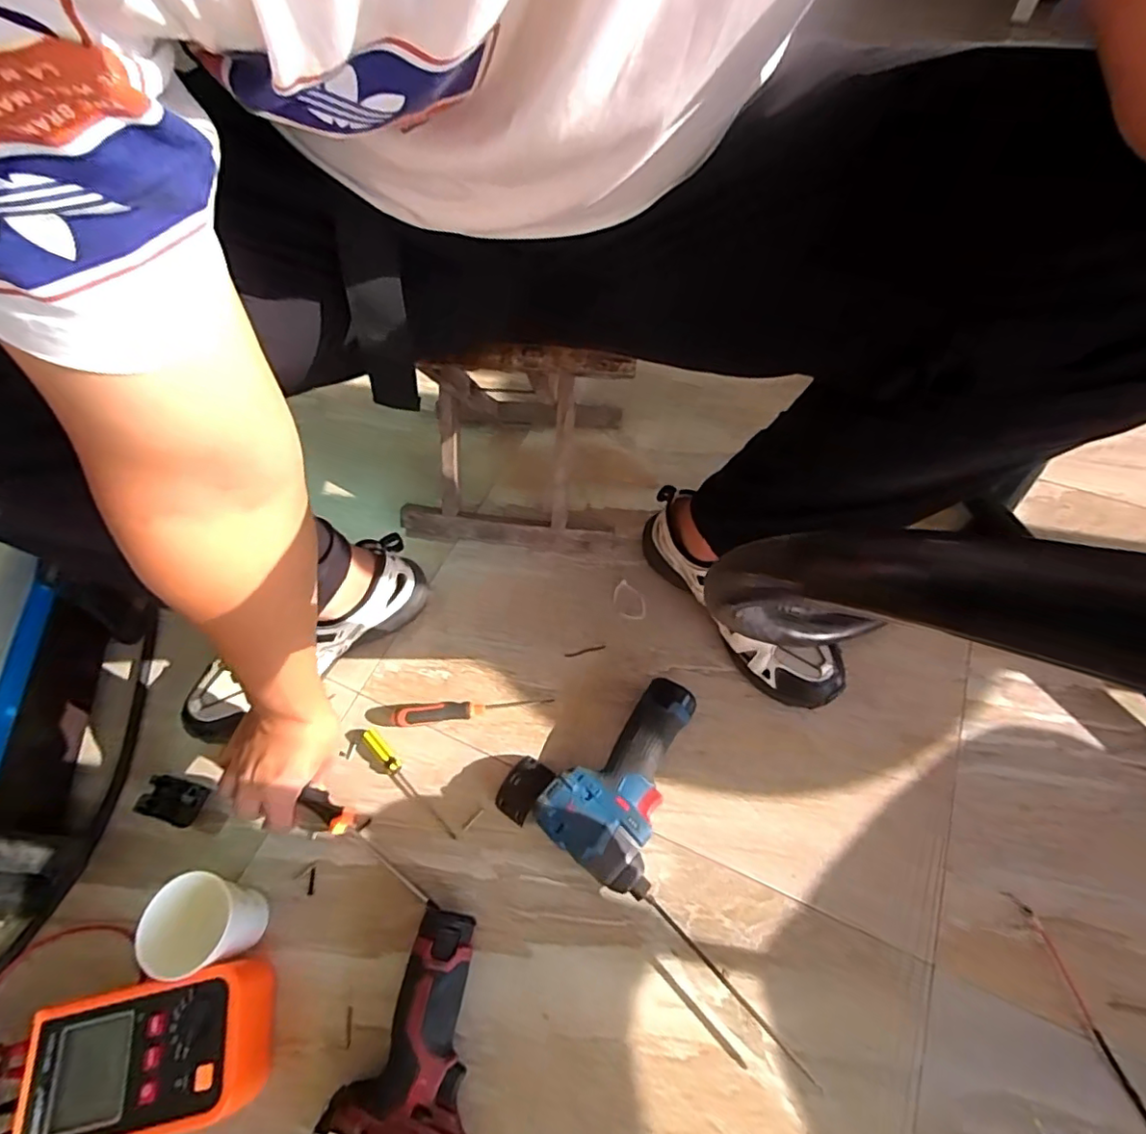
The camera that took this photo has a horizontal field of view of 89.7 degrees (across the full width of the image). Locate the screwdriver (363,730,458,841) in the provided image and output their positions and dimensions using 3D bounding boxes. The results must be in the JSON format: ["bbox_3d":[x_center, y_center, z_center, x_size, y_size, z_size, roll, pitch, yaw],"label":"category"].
[{"bbox_3d":[-0.169,0.218,0.584,0.017,0.013,0.145,-41,66,-19],"label":"screwdriver"}]

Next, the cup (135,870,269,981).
[{"bbox_3d":[-0.303,0.303,0.490,0.068,0.093,0.068,-1,59,2],"label":"cup"}]

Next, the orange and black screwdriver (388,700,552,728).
[{"bbox_3d":[-0.109,0.150,0.612,0.165,0.017,0.021,-9,59,-3],"label":"orange and black screwdriver"}]

